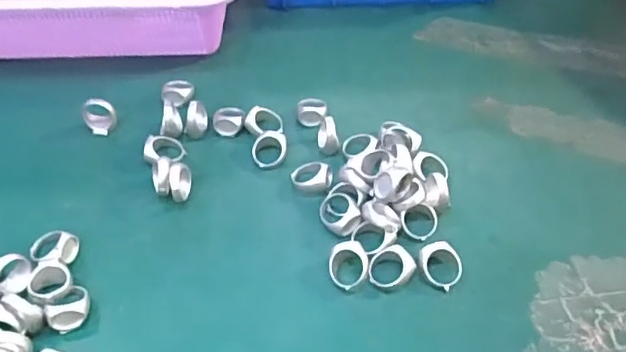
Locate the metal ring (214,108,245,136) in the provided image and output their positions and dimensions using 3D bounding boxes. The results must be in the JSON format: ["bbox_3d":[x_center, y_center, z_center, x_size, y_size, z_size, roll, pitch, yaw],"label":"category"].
[{"bbox_3d":[-0.063,-0.042,0.434,0.022,0.013,0.022,0,49,0],"label":"metal ring"}]

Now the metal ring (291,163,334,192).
[{"bbox_3d":[0.000,0.001,0.392,0.028,0.014,0.021,-1,49,-1],"label":"metal ring"}]

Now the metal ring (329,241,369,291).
[{"bbox_3d":[0.021,0.054,0.345,0.024,0.015,0.026,0,49,0],"label":"metal ring"}]

